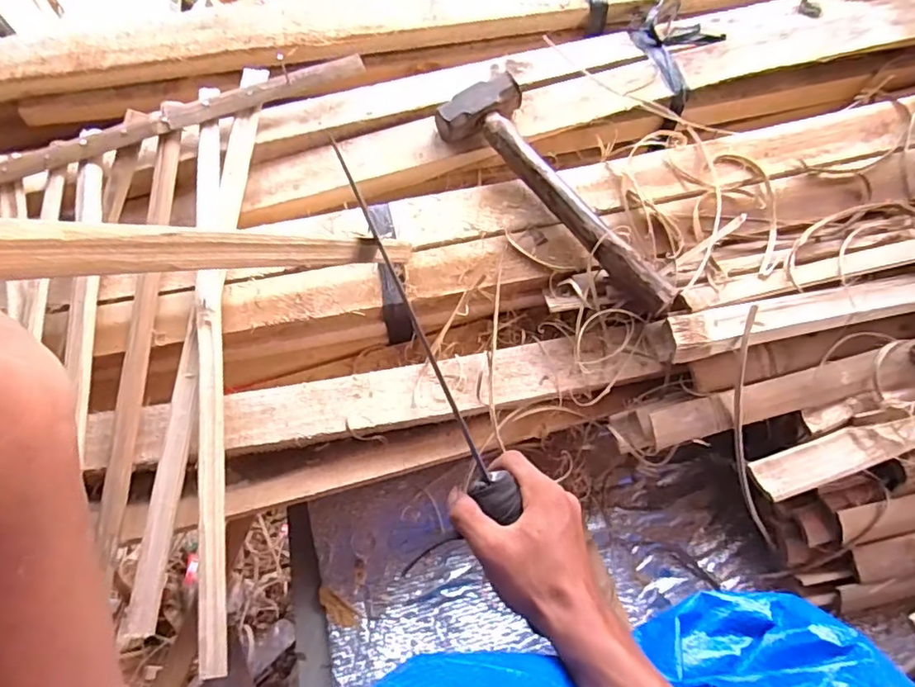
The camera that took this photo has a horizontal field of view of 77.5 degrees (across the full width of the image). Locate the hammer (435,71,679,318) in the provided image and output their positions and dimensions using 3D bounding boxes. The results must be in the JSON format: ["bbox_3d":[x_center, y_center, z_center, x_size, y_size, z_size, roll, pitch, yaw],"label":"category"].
[{"bbox_3d":[0.094,-0.139,0.500,0.072,0.052,0.268,-37,66,-17],"label":"hammer"}]

